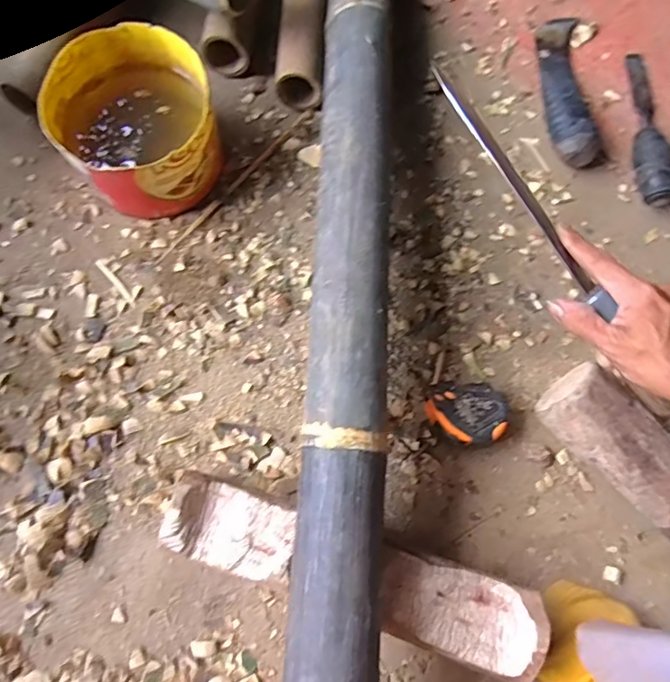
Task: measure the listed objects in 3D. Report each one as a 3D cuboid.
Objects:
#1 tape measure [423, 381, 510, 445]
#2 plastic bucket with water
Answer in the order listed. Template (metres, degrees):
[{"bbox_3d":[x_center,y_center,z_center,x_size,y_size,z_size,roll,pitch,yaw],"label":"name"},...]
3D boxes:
[{"bbox_3d":[0.125,0.067,0.490,0.073,0.038,0.059,32,77,7],"label":"tape measure"},{"bbox_3d":[-0.196,-0.214,0.527,0.150,0.102,0.155,0,76,-1],"label":"plastic bucket with water"}]

